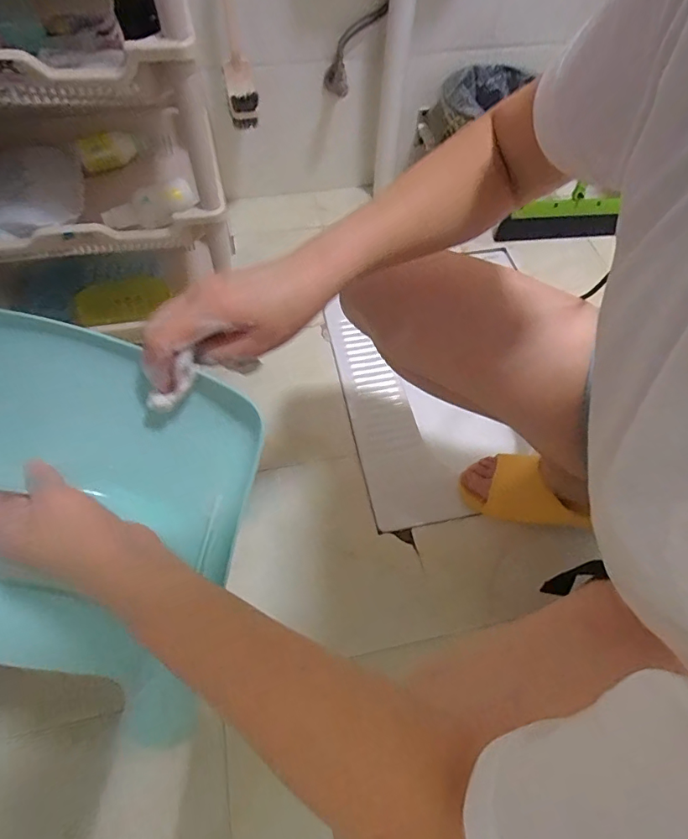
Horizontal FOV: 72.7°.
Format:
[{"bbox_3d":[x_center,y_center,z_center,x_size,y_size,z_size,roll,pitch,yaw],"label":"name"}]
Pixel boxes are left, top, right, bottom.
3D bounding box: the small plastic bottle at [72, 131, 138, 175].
[{"bbox_3d":[-0.382,-0.433,0.754,0.089,0.050,0.024,-24,62,-15],"label":"small plastic bottle"}]

